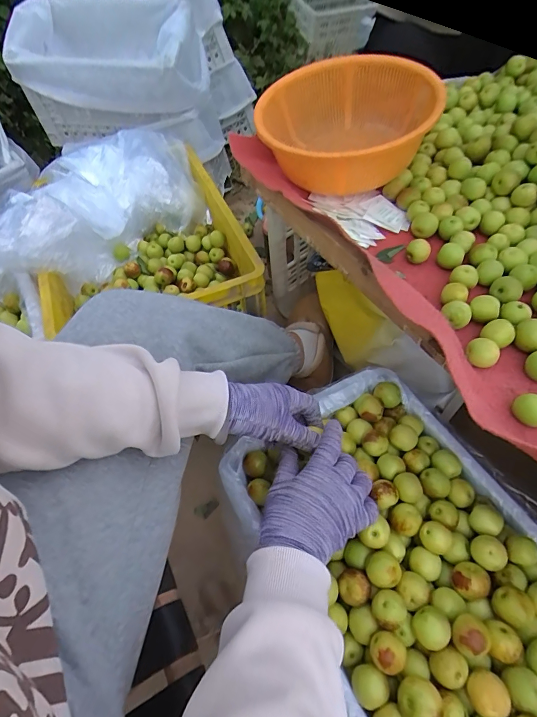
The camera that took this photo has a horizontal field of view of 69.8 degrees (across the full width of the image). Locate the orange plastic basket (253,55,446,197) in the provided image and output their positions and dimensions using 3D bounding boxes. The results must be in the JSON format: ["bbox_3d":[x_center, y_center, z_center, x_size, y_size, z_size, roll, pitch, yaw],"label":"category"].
[{"bbox_3d":[0.113,-0.365,0.585,0.255,0.121,0.281,1,55,5],"label":"orange plastic basket"}]

